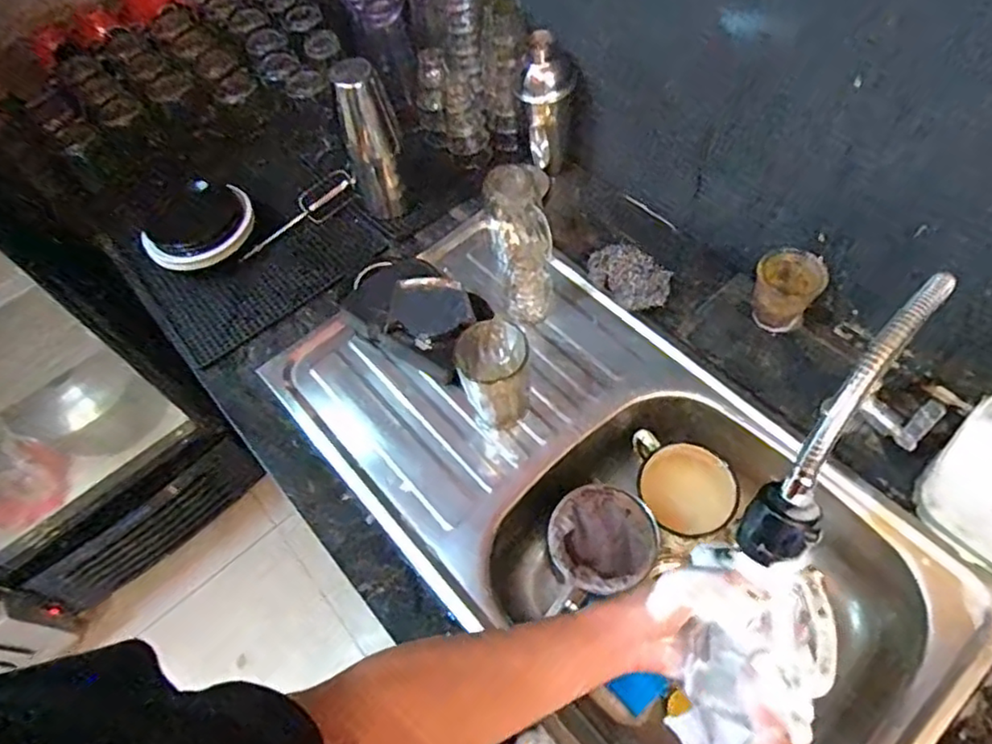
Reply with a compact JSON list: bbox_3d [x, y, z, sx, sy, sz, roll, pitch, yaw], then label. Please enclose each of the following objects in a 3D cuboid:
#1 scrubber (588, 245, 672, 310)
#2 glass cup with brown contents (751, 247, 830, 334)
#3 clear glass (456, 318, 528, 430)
[{"bbox_3d":[0.165,-0.113,0.795,0.071,0.049,0.112,-42,63,-17],"label":"scrubber"},{"bbox_3d":[0.334,-0.088,0.744,0.070,0.095,0.064,-3,59,5],"label":"glass cup with brown contents"},{"bbox_3d":[-0.003,0.005,0.709,0.074,0.104,0.080,0,59,7],"label":"clear glass"}]

